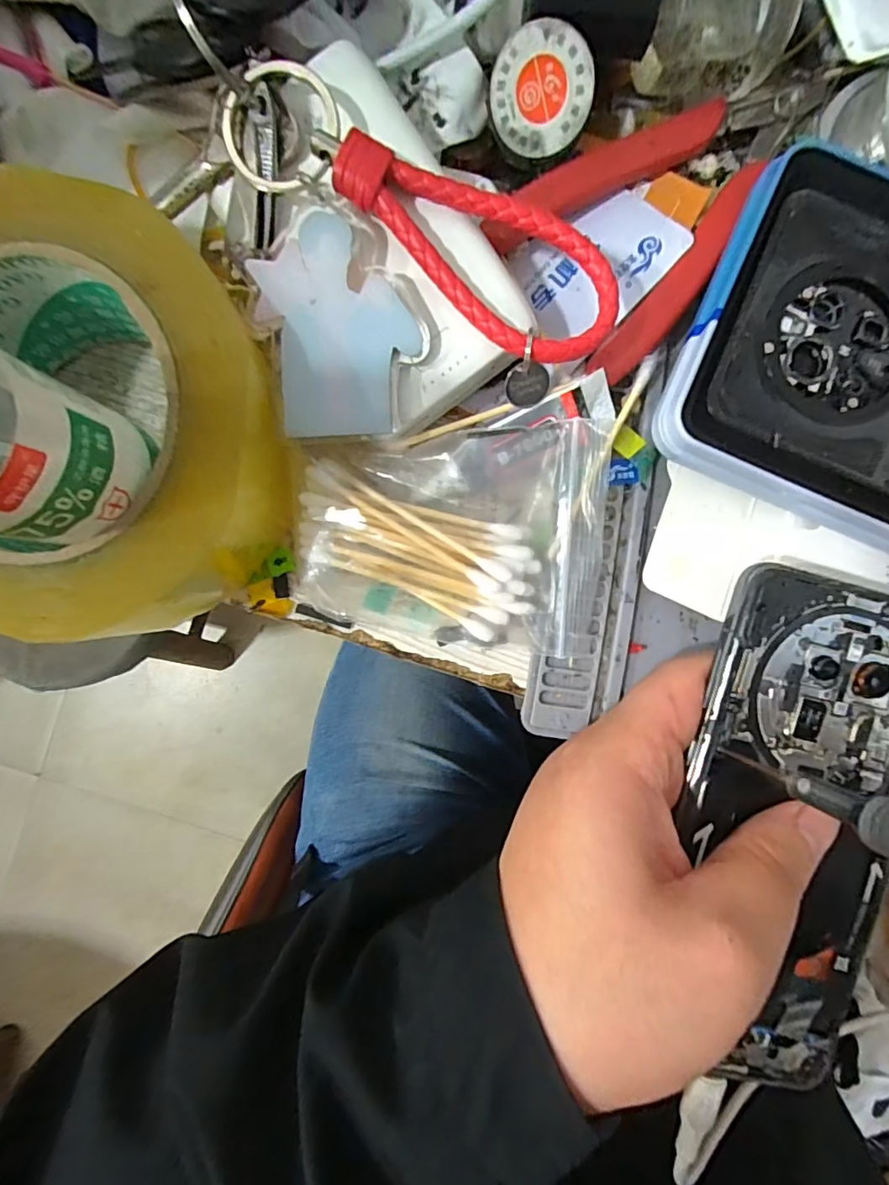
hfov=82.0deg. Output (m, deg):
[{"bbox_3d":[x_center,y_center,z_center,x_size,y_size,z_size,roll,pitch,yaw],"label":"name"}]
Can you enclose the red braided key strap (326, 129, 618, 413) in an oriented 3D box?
[{"bbox_3d":[0.012,-0.098,0.144,0.084,0.015,0.039,44,90,-1],"label":"red braided key strap"}]

